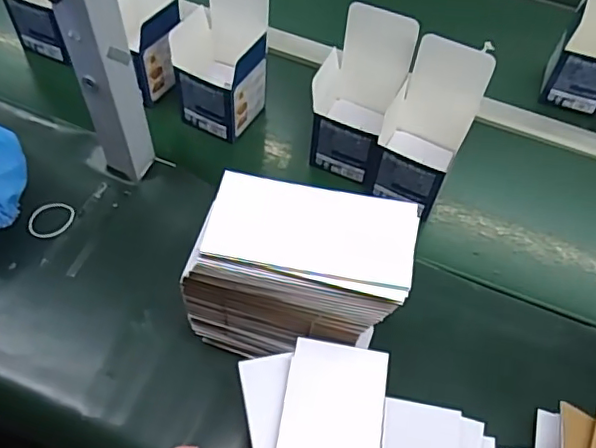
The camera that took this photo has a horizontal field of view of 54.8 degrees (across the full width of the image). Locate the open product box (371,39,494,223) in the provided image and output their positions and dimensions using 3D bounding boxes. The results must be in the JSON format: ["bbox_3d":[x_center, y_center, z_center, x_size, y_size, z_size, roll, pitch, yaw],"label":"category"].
[{"bbox_3d":[0.135,-0.104,0.632,0.097,0.159,0.106,21,58,9],"label":"open product box"}]

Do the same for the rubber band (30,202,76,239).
[{"bbox_3d":[-0.278,-0.005,0.647,0.043,0.004,0.050,30,60,14],"label":"rubber band"}]

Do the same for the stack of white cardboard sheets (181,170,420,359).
[{"bbox_3d":[-0.006,0.056,0.518,0.178,0.189,0.094,12,58,3],"label":"stack of white cardboard sheets"}]

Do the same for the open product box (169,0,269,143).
[{"bbox_3d":[-0.094,-0.203,0.684,0.096,0.171,0.102,29,60,13],"label":"open product box"}]

